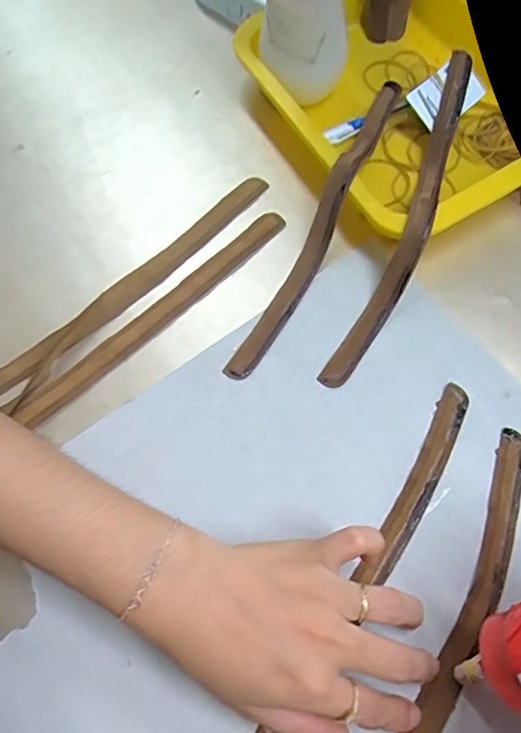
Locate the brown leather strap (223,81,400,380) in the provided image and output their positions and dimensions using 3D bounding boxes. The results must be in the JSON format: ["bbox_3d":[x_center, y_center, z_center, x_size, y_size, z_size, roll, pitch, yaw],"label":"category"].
[{"bbox_3d":[0.052,-0.121,0.405,0.024,0.039,0.296,25,70,11],"label":"brown leather strap"}]

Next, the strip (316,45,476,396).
[{"bbox_3d":[0.112,-0.113,0.396,0.031,0.048,0.284,22,69,10],"label":"strip"}]

